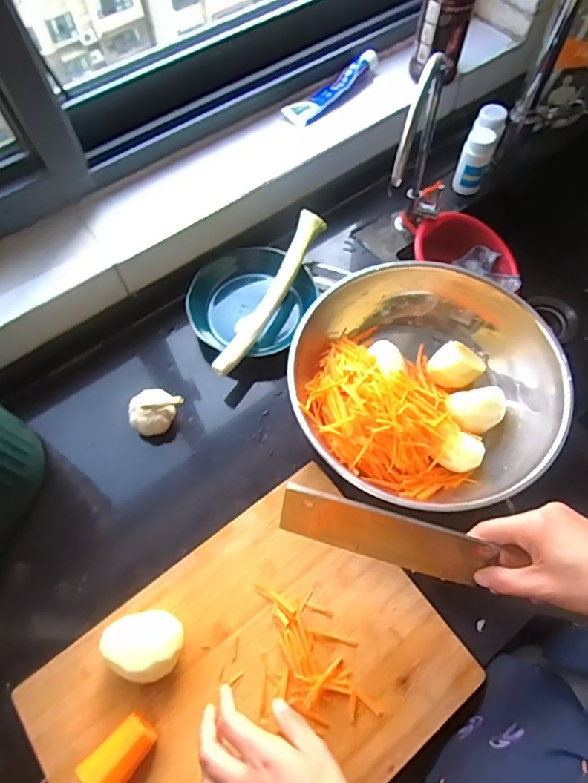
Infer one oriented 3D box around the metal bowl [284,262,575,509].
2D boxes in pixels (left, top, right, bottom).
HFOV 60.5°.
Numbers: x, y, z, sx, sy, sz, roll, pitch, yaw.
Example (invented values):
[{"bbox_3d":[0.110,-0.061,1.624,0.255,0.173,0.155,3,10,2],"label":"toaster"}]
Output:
[{"bbox_3d":[0.154,-0.008,0.598,0.303,0.088,0.295,0,64,0],"label":"metal bowl"}]

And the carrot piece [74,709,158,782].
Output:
[{"bbox_3d":[-0.152,0.319,0.439,0.039,0.042,0.062,39,71,17],"label":"carrot piece"}]

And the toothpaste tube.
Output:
[{"bbox_3d":[0.062,-0.442,0.731,0.035,0.024,0.175,41,71,18],"label":"toothpaste tube"}]

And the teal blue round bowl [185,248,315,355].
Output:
[{"bbox_3d":[-0.061,-0.118,0.674,0.150,0.039,0.160,0,64,0],"label":"teal blue round bowl"}]

